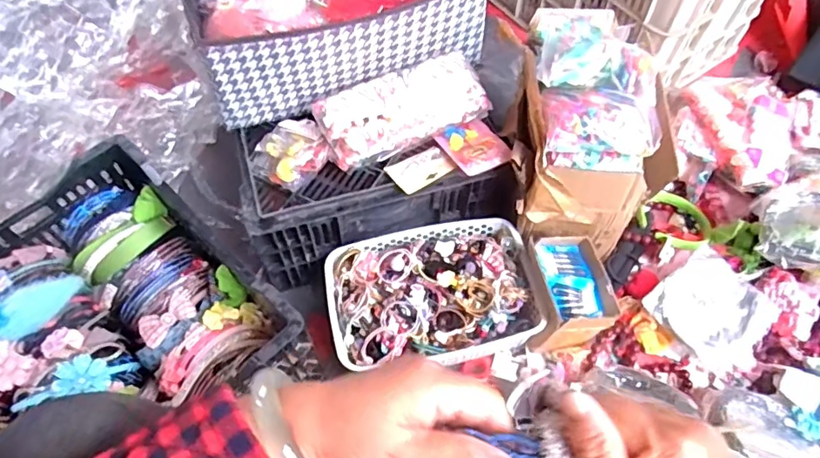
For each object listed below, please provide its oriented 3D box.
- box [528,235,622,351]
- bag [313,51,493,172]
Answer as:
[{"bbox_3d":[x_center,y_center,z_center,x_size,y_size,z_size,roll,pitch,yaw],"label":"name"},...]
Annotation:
[{"bbox_3d":[0.226,0.089,0.797,0.112,0.091,0.143,-1,58,-1],"label":"box"},{"bbox_3d":[-0.012,-0.164,0.770,0.234,0.070,0.100,-23,61,-13],"label":"bag"}]

